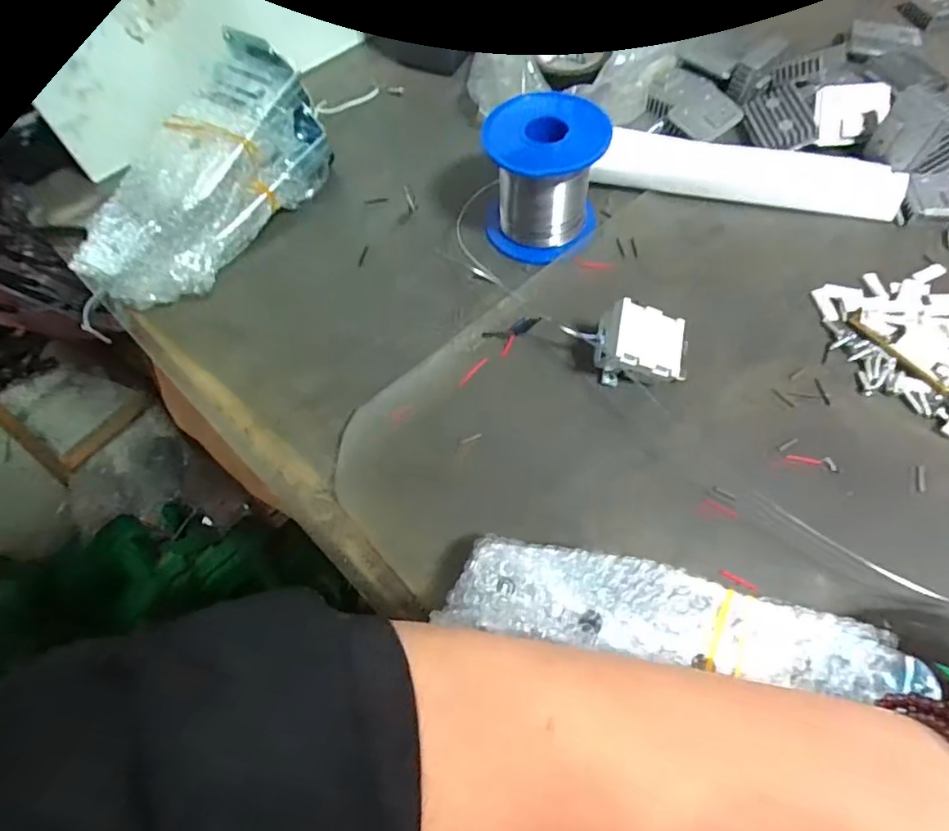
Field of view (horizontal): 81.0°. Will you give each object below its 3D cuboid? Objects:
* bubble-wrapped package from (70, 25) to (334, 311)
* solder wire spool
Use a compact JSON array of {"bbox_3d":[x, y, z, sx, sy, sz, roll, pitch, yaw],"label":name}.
[{"bbox_3d":[-0.157,-0.140,0.329,0.079,0.065,0.167,24,67,15],"label":"bubble-wrapped package"},{"bbox_3d":[0.039,-0.131,0.310,0.063,0.064,0.055,3,63,5],"label":"solder wire spool"}]

